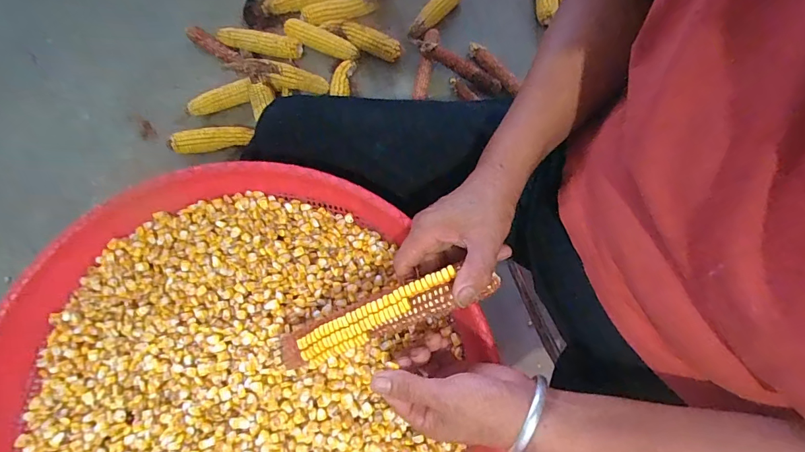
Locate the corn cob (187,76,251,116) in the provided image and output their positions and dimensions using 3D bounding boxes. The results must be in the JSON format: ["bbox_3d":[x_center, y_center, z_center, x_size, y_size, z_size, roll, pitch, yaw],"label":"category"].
[{"bbox_3d":[-0.405,-0.288,0.891,0.145,0.054,0.036,-23,75,-6],"label":"corn cob"}]

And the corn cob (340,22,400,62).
[{"bbox_3d":[-0.078,-0.428,0.928,0.152,0.036,0.053,29,76,8],"label":"corn cob"}]

